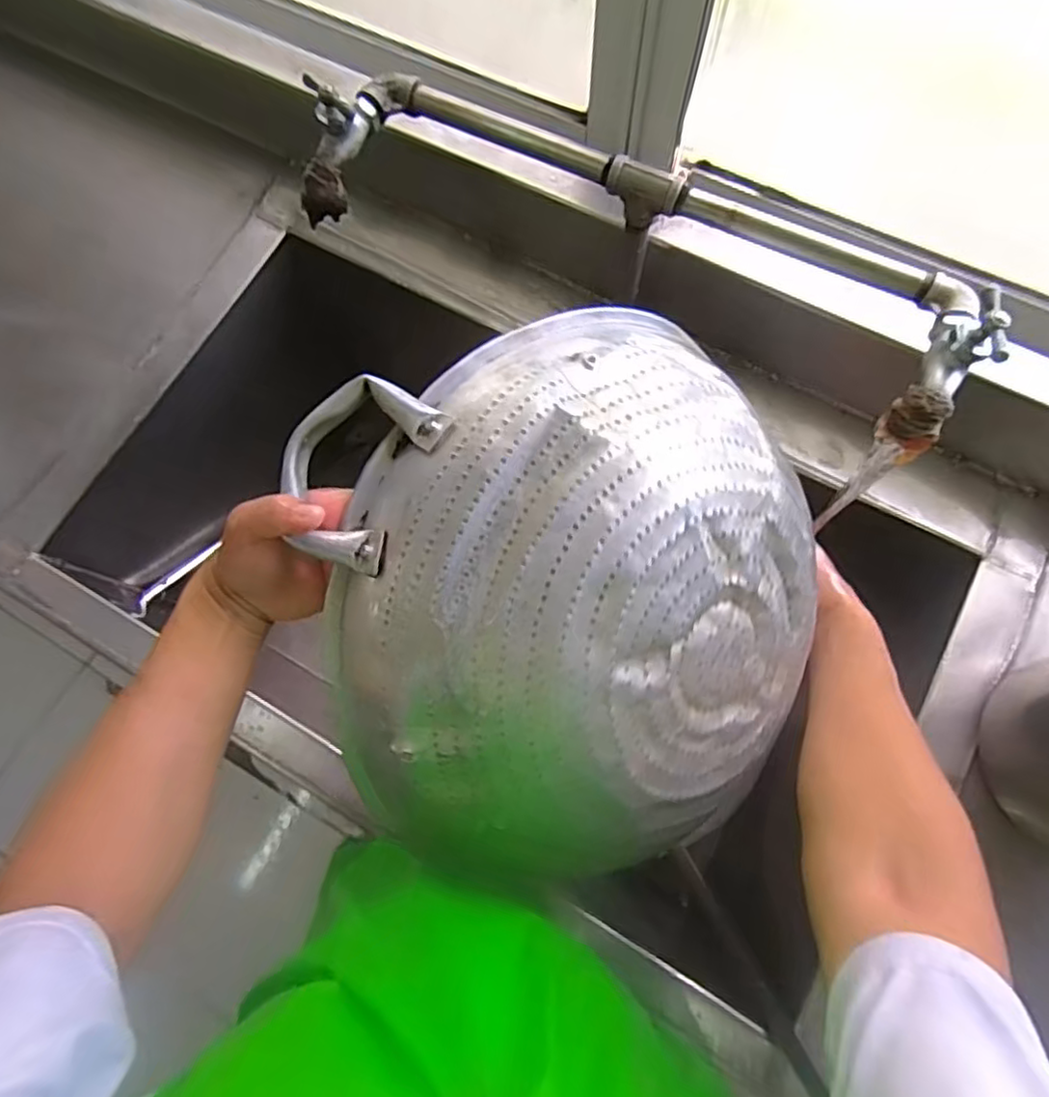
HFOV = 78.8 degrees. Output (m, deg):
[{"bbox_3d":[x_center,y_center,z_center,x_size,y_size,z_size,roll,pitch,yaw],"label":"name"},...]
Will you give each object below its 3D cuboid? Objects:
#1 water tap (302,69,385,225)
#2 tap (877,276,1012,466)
[{"bbox_3d":[-0.159,-0.326,0.525,0.036,0.064,0.108,28,105,10],"label":"water tap"},{"bbox_3d":[0.288,-0.135,0.435,0.037,0.073,0.133,20,75,8],"label":"tap"}]

